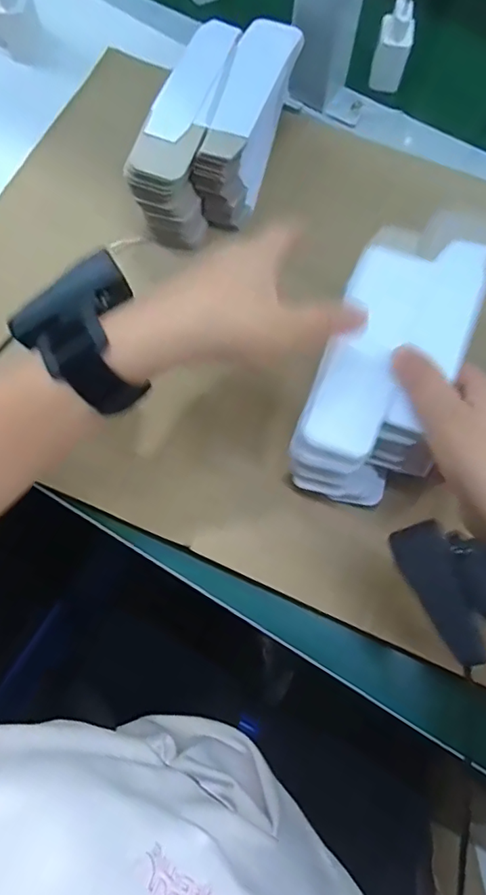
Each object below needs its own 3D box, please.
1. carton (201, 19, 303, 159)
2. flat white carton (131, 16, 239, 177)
[{"bbox_3d":[0.006,-0.269,0.394,0.039,0.006,0.138,17,72,4],"label":"carton"},{"bbox_3d":[-0.035,-0.259,0.389,0.042,0.011,0.144,21,75,0],"label":"flat white carton"}]

